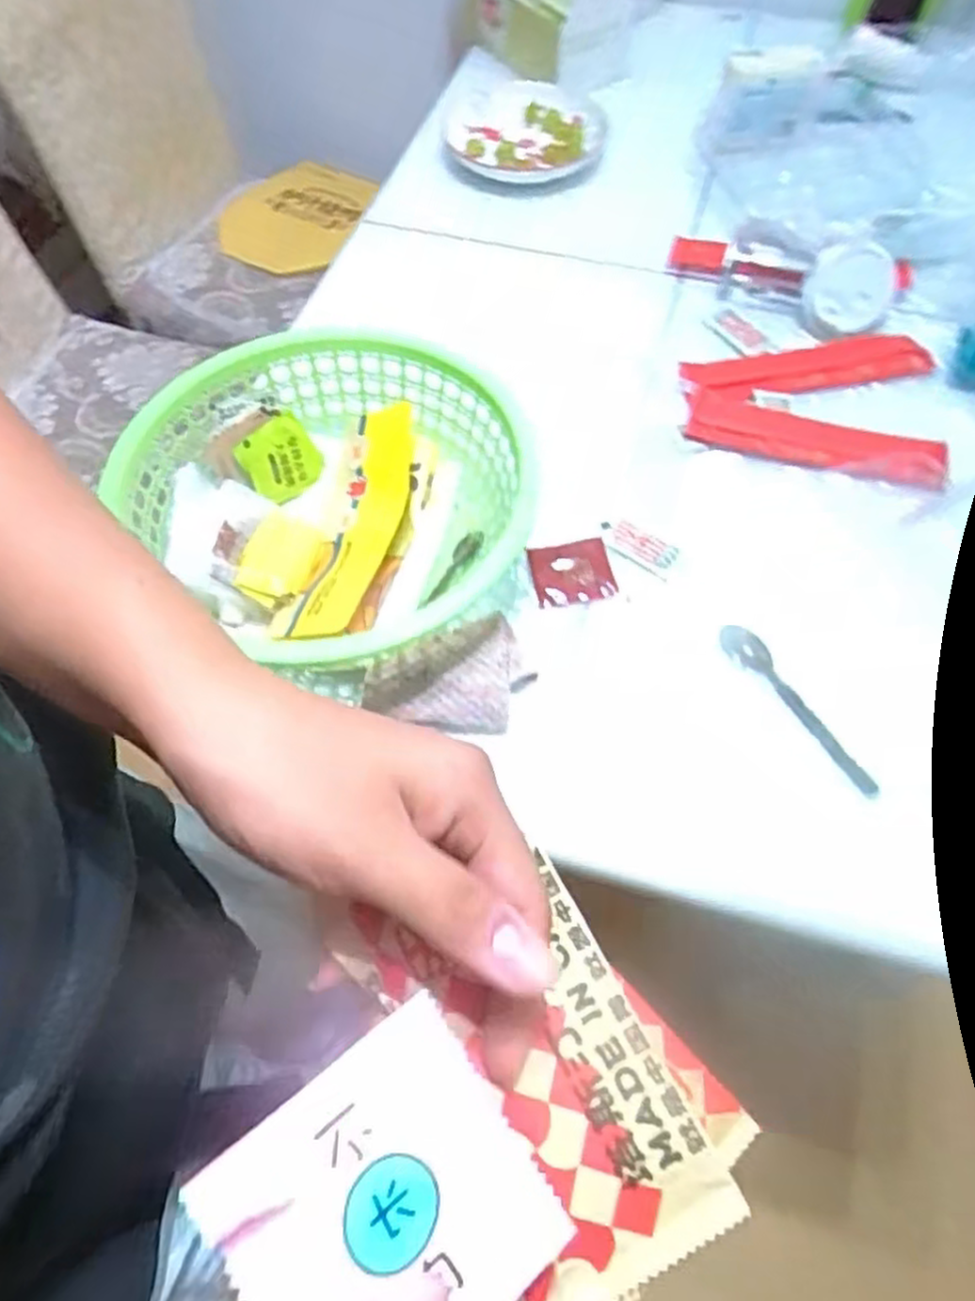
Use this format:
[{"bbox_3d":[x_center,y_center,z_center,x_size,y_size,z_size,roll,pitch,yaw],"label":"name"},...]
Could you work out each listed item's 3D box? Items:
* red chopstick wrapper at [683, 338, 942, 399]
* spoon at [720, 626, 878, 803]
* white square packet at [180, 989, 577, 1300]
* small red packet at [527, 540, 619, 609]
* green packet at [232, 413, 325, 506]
[{"bbox_3d":[0.323,-0.285,0.757,0.248,0.010,0.054,-8,61,-4],"label":"red chopstick wrapper"},{"bbox_3d":[0.242,0.042,0.582,0.033,0.017,0.160,-34,66,-17],"label":"spoon"},{"bbox_3d":[-0.021,0.124,0.168,0.064,0.007,0.065,-28,80,-34],"label":"white square packet"},{"bbox_3d":[0.072,-0.066,0.645,0.068,0.011,0.060,-7,61,-3],"label":"small red packet"},{"bbox_3d":[-0.180,-0.166,0.652,0.062,0.066,0.016,-41,45,-6],"label":"green packet"}]

